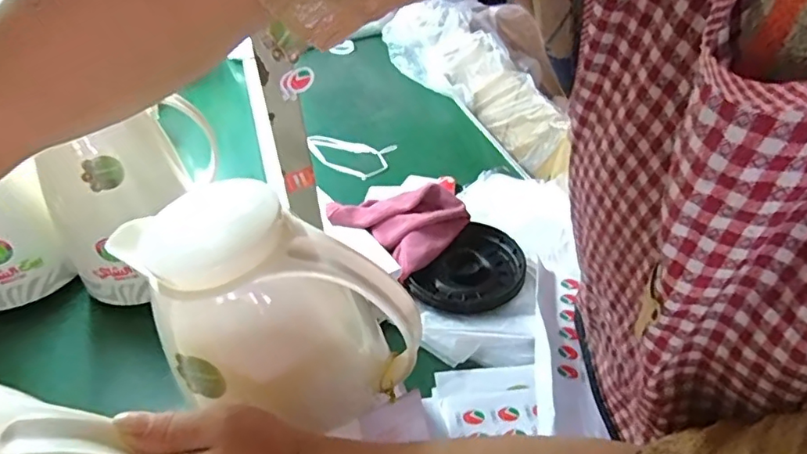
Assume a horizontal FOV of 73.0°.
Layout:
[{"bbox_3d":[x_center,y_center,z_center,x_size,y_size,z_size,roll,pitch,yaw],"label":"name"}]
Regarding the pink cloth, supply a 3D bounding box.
[{"bbox_3d":[-0.015,-0.008,0.688,0.161,0.046,0.136,24,47,33],"label":"pink cloth"}]

